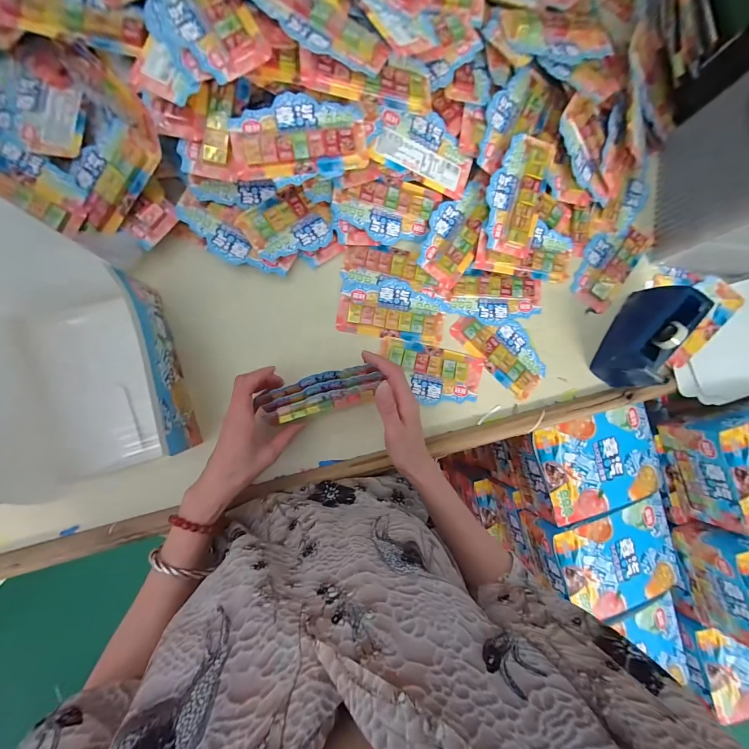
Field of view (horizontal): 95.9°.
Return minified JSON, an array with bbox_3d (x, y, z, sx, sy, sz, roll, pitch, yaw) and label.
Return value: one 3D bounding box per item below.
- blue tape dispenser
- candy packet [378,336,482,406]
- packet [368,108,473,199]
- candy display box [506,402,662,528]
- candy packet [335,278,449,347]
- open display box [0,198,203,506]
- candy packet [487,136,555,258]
[{"bbox_3d":[0.373,-0.056,0.460,0.055,0.088,0.145,28,85,-6],"label":"blue tape dispenser"},{"bbox_3d":[0.077,0.000,0.464,0.143,0.016,0.076,12,87,-8],"label":"candy packet"},{"bbox_3d":[0.065,-0.288,0.431,0.140,0.006,0.076,10,99,-23],"label":"packet"},{"bbox_3d":[0.341,0.135,0.553,0.200,0.089,0.150,-14,91,-8],"label":"candy display box"},{"bbox_3d":[0.027,-0.088,0.458,0.145,0.012,0.078,7,88,-8],"label":"candy packet"},{"bbox_3d":[-0.300,-0.008,0.255,0.172,0.300,0.228,-13,91,-8],"label":"open display box"},{"bbox_3d":[0.189,-0.236,0.450,0.079,0.018,0.143,9,99,-3],"label":"candy packet"}]

